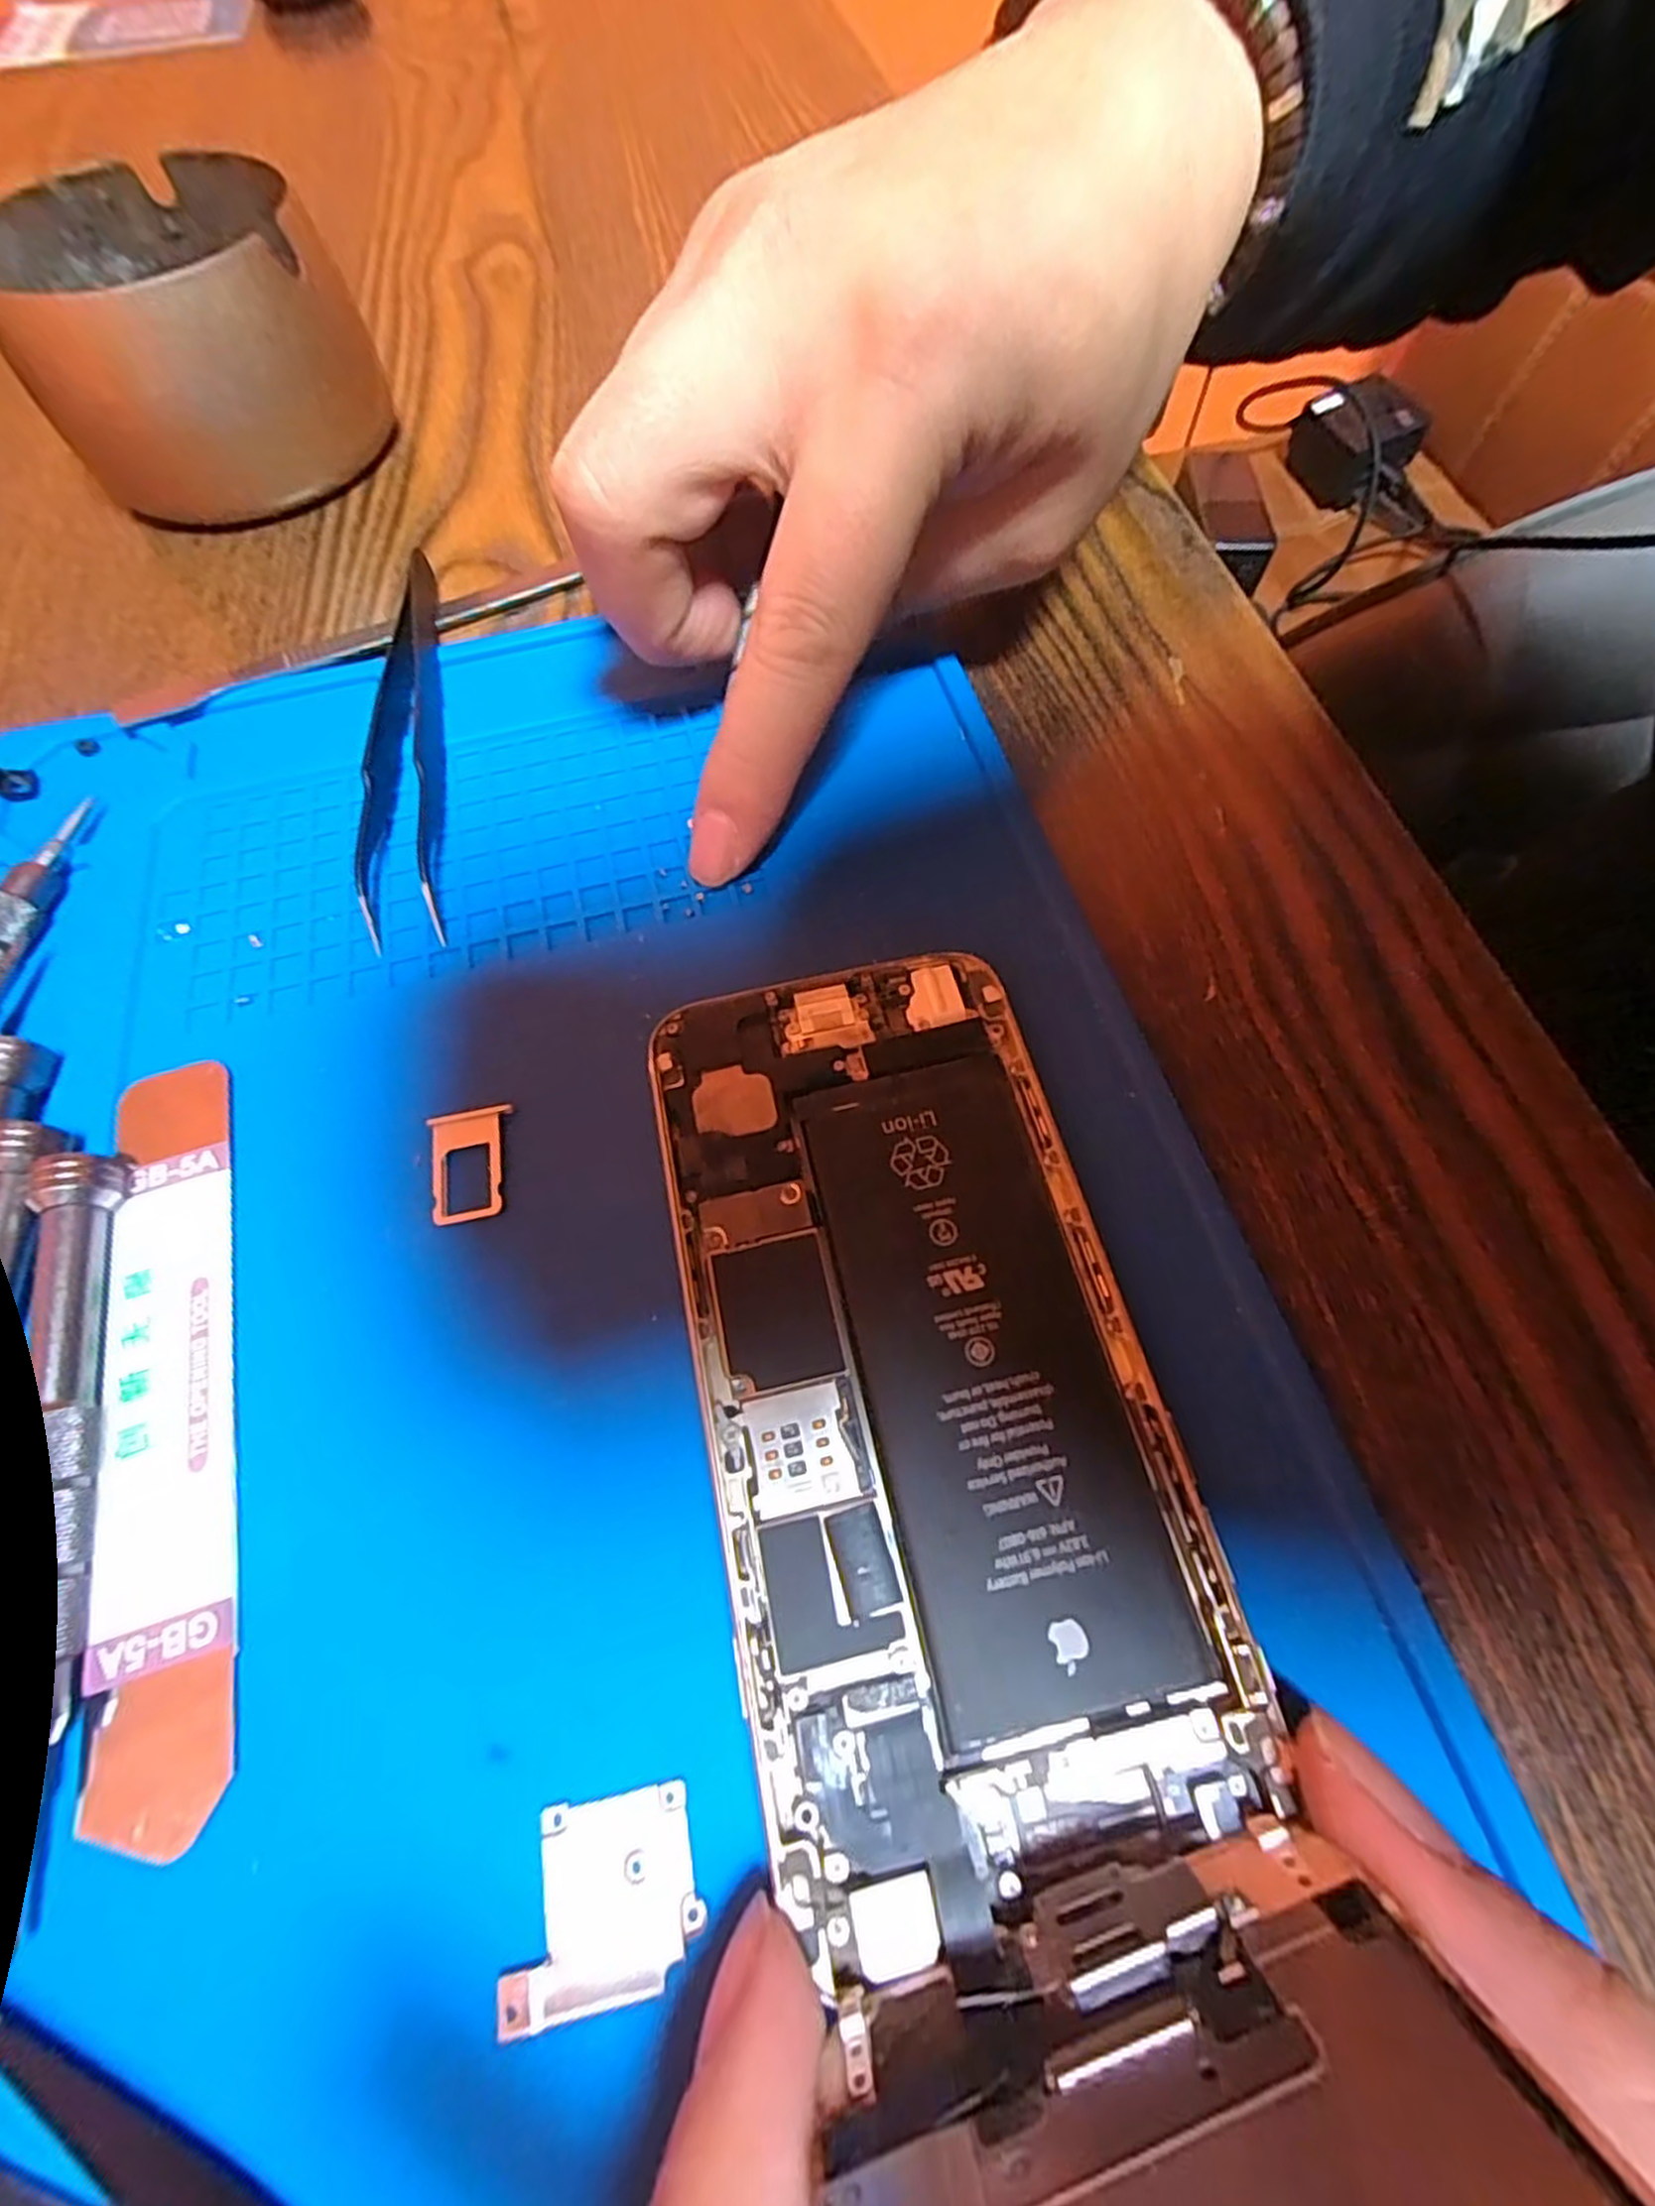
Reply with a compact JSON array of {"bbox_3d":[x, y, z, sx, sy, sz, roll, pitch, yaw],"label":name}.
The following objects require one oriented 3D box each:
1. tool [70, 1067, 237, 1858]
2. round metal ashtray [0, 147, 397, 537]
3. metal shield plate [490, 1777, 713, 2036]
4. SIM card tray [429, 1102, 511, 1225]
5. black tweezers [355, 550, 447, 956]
[{"bbox_3d":[-0.104,0.044,0.124,0.019,0.004,0.116,-17,65,-6],"label":"tool"},{"bbox_3d":[-0.179,-0.214,0.222,0.084,0.048,0.086,-32,70,-10],"label":"round metal ashtray"},{"bbox_3d":[-0.028,0.098,0.096,0.024,0.004,0.020,-8,65,-2],"label":"metal shield plate"},{"bbox_3d":[-0.063,0.010,0.138,0.014,0.004,0.021,-11,65,-3],"label":"SIM card tray"},{"bbox_3d":[-0.099,-0.089,0.183,0.015,0.010,0.120,-10,65,-3],"label":"black tweezers"}]

